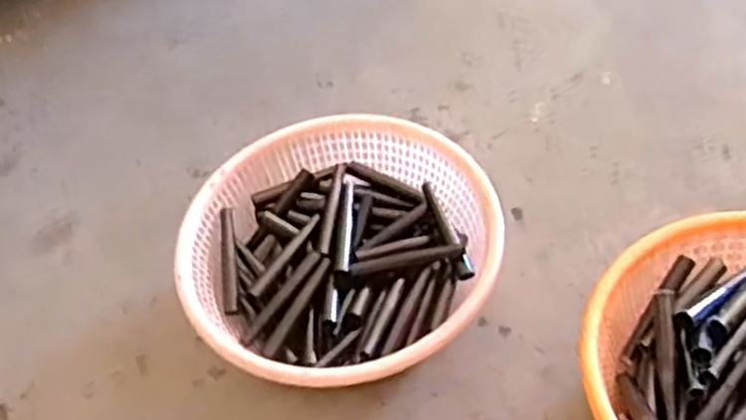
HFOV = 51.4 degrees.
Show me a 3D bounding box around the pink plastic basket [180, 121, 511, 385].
[{"bbox_3d":[-0.047,0.057,1.041,0.393,0.130,0.392,-22,52,-10],"label":"pink plastic basket"}]

